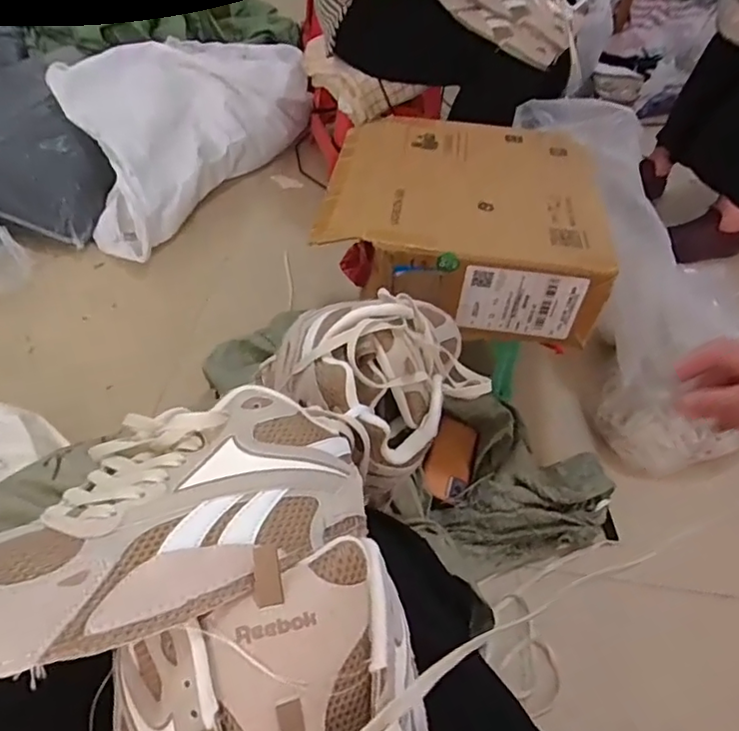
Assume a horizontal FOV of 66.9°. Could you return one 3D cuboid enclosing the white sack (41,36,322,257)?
[{"bbox_3d":[-0.448,-0.603,1.363,0.360,0.228,0.775,24,51,15],"label":"white sack"}]

